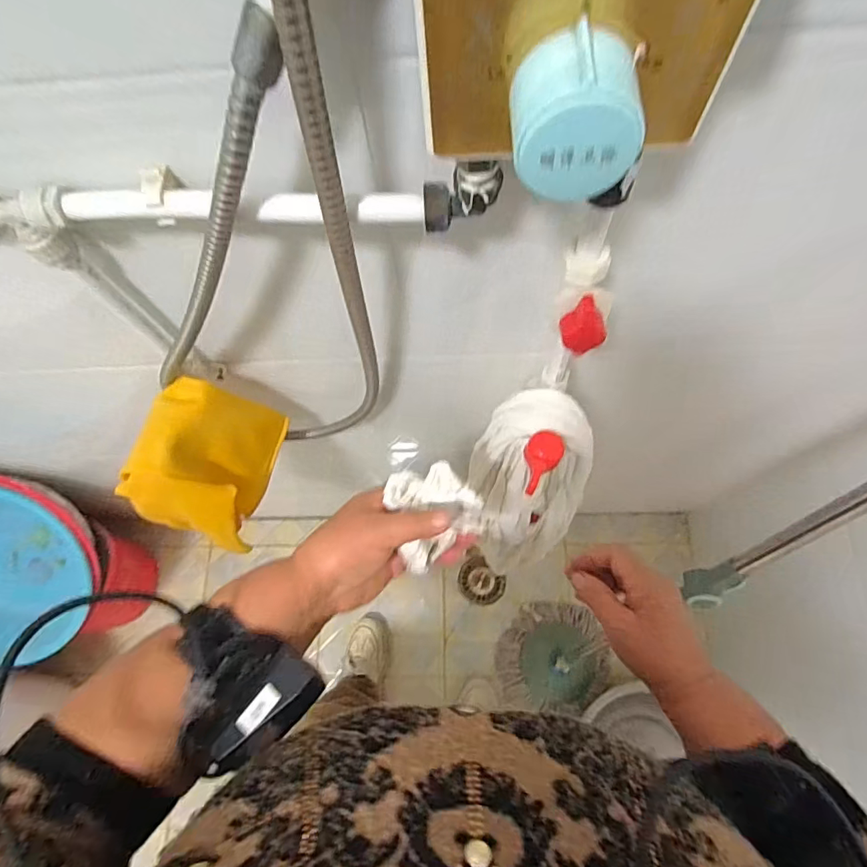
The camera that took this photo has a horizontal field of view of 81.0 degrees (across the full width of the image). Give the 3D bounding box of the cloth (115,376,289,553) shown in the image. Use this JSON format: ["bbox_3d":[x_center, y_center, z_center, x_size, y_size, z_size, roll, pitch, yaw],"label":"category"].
[{"bbox_3d":[-0.224,0.025,0.514,0.076,0.136,0.147,19,72,9],"label":"cloth"}]

